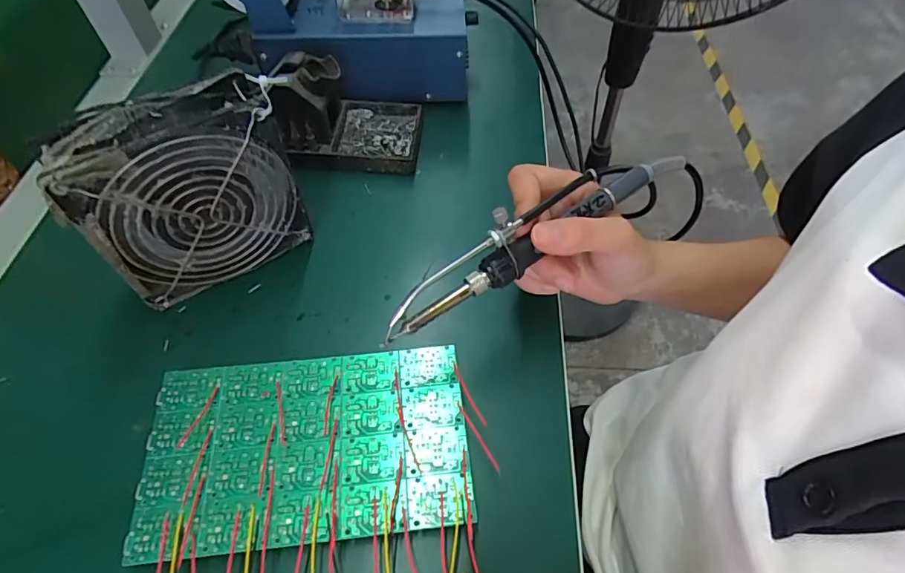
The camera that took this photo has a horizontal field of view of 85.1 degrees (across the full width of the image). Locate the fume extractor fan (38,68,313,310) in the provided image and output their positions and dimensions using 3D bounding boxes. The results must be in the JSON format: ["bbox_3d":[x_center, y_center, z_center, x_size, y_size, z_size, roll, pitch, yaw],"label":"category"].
[{"bbox_3d":[-0.162,-0.056,0.313,0.119,0.123,0.040,-30,61,-18],"label":"fume extractor fan"}]

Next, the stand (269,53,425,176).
[{"bbox_3d":[-0.086,-0.148,0.408,0.113,0.068,0.079,2,56,2],"label":"stand"}]

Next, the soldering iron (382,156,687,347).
[{"bbox_3d":[0.051,-0.034,0.274,0.205,0.033,0.022,-32,61,-12],"label":"soldering iron"}]

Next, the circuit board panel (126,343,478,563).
[{"bbox_3d":[-0.079,0.089,0.279,0.172,0.015,0.101,-6,56,-3],"label":"circuit board panel"}]

